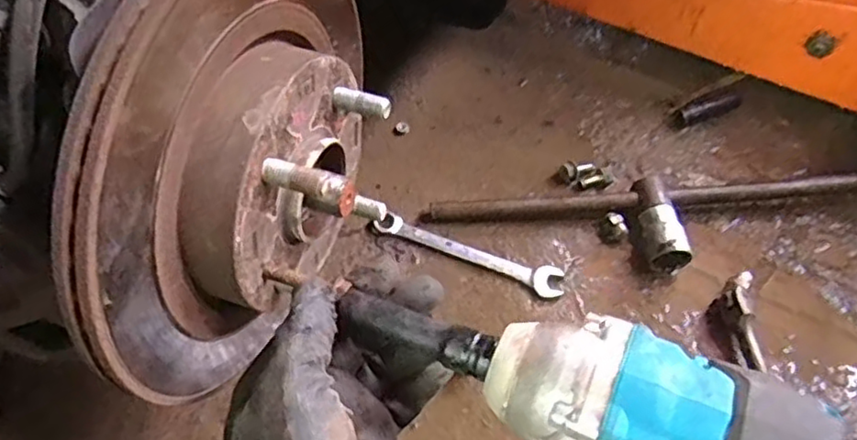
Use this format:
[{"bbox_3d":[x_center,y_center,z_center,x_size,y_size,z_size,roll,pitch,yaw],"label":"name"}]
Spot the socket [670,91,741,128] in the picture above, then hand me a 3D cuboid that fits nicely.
[{"bbox_3d":[0.321,-0.128,0.758,0.079,0.019,0.027,-18,60,-11],"label":"socket"}]

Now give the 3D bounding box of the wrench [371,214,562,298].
[{"bbox_3d":[0.042,0.033,0.675,0.196,0.010,0.031,19,60,11],"label":"wrench"}]

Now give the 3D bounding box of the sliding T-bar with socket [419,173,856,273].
[{"bbox_3d":[0.226,0.002,0.674,0.442,0.035,0.100,-4,58,-3],"label":"sliding T-bar with socket"}]

